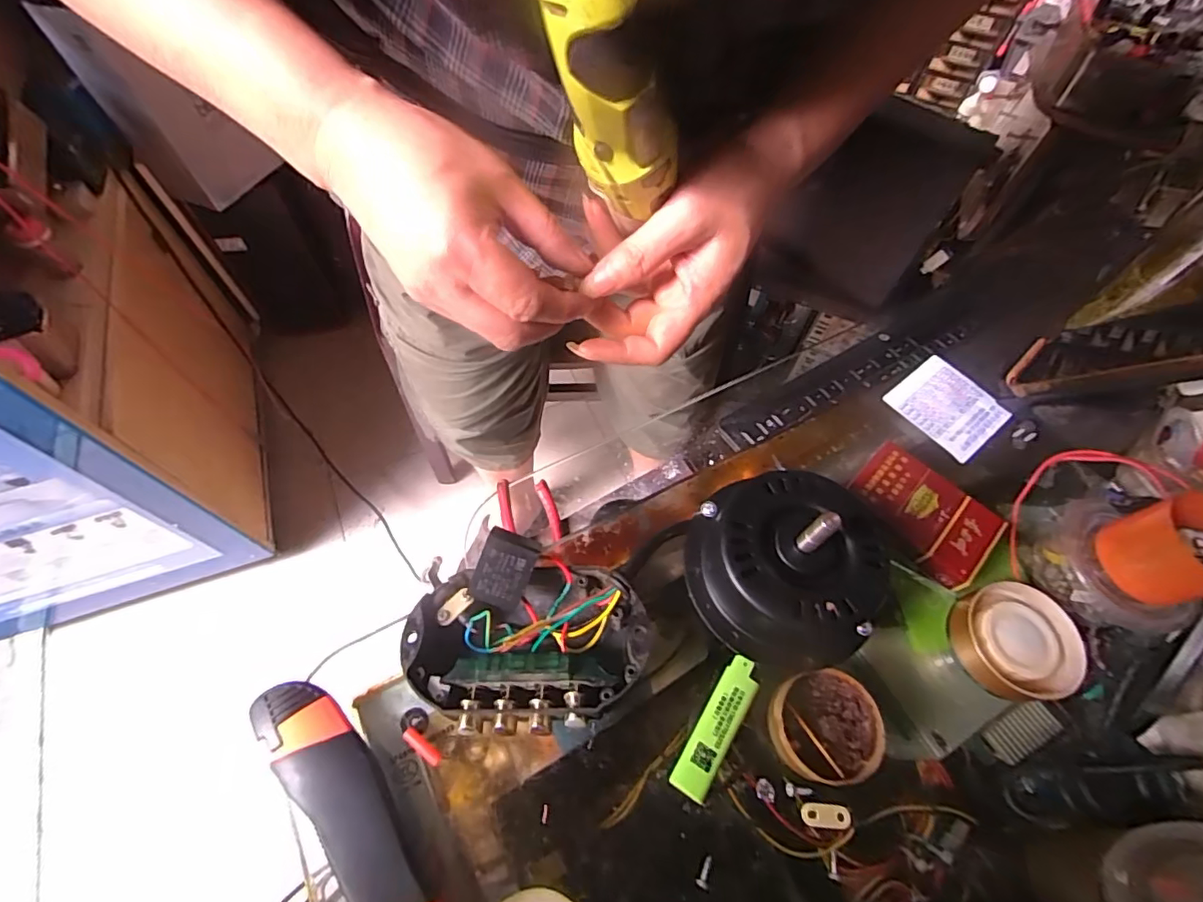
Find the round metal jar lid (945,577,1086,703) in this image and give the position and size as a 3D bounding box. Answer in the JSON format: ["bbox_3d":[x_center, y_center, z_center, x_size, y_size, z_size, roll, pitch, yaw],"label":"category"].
[{"bbox_3d":[0.237,0.109,0.319,0.063,0.024,0.063,2,61,-3],"label":"round metal jar lid"}]

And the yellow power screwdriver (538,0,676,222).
[{"bbox_3d":[0.005,-0.153,0.241,0.044,0.134,0.032,32,89,14],"label":"yellow power screwdriver"}]

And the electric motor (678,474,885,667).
[{"bbox_3d":[0.097,0.054,0.285,0.091,0.074,0.089,2,61,-3],"label":"electric motor"}]

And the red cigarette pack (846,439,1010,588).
[{"bbox_3d":[0.204,0.038,0.353,0.053,0.019,0.084,-39,70,-22],"label":"red cigarette pack"}]

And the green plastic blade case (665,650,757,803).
[{"bbox_3d":[0.063,0.148,0.300,0.021,0.005,0.075,23,64,27],"label":"green plastic blade case"}]

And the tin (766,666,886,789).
[{"bbox_3d":[0.120,0.148,0.296,0.054,0.029,0.054,-1,61,-4],"label":"tin"}]

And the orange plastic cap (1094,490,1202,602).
[{"bbox_3d":[0.310,0.053,0.298,0.052,0.047,0.047,-12,62,-10],"label":"orange plastic cap"}]

